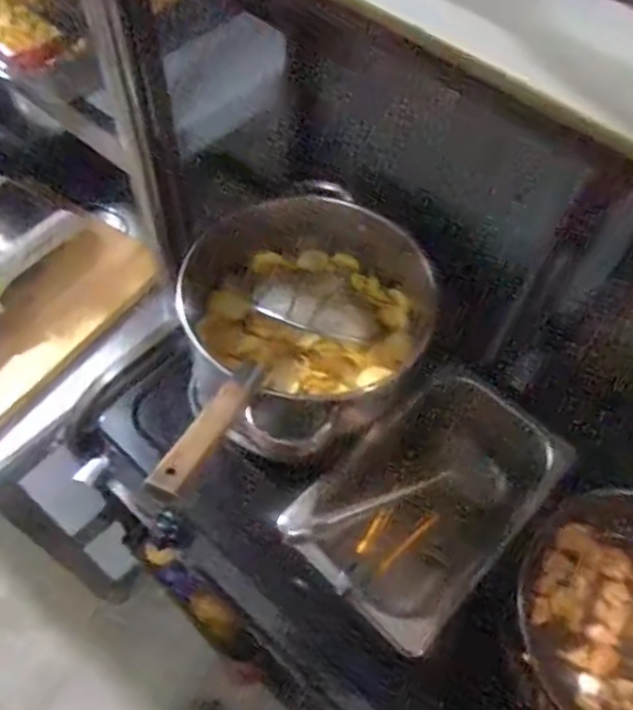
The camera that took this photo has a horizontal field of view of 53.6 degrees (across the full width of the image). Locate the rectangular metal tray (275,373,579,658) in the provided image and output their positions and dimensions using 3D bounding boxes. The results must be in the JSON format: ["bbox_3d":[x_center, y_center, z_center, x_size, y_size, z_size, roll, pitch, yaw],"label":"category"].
[{"bbox_3d":[0.102,0.147,0.619,0.163,0.093,0.245,41,66,19],"label":"rectangular metal tray"}]

